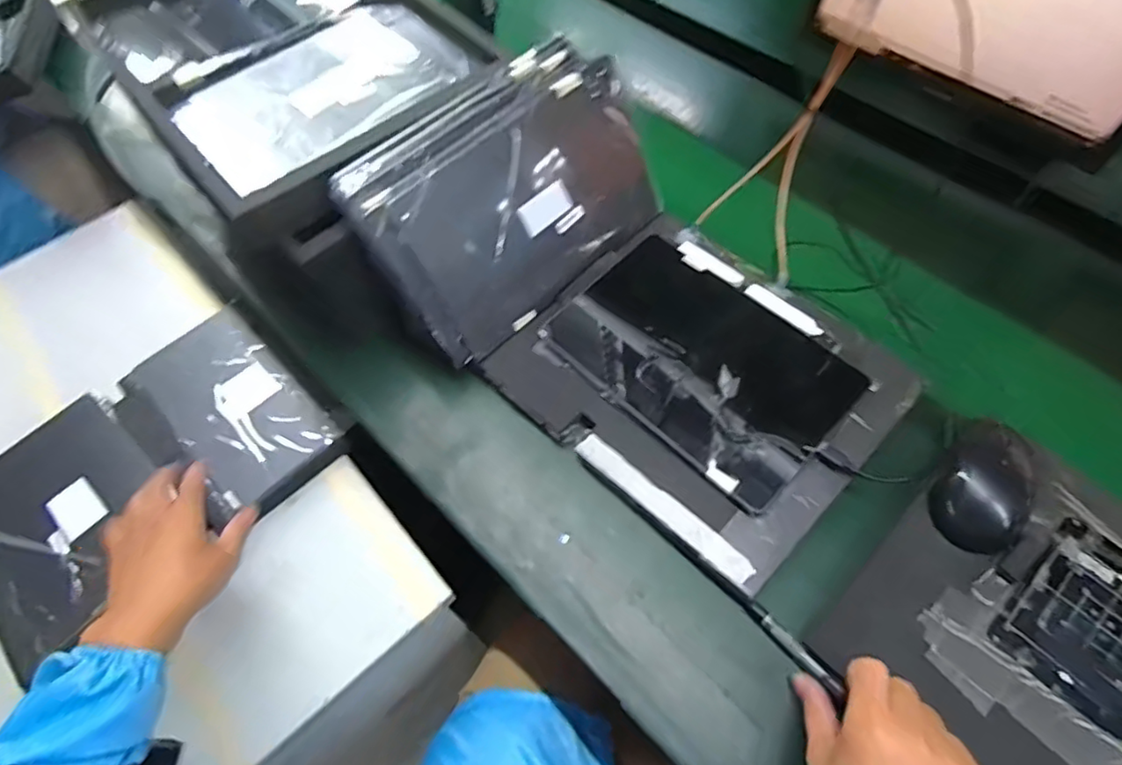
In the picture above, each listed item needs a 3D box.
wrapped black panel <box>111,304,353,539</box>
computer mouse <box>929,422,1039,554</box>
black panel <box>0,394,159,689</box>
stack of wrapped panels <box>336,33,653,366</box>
[{"bbox_3d":[-0.380,0.028,0.685,0.244,0.015,0.165,38,68,21],"label":"wrapped black panel"},{"bbox_3d":[0.340,0.082,0.480,0.064,0.028,0.113,39,68,21],"label":"computer mouse"},{"bbox_3d":[-0.519,0.138,0.627,0.232,0.017,0.186,37,67,20],"label":"black panel"},{"bbox_3d":[-0.039,-0.165,0.560,0.278,0.197,0.047,-39,38,-15],"label":"stack of wrapped panels"}]

